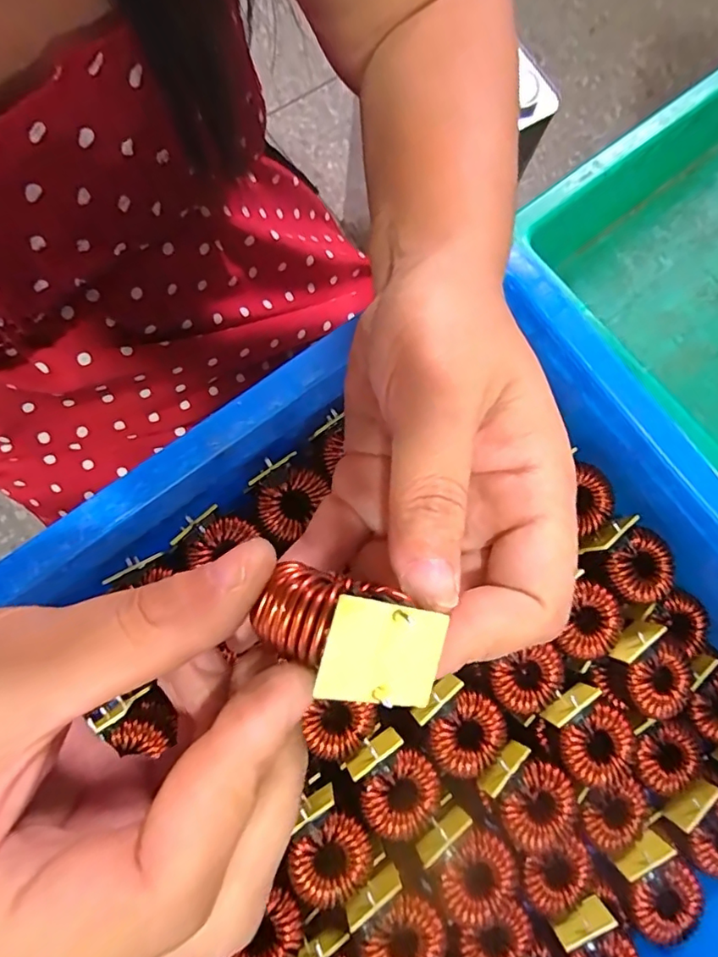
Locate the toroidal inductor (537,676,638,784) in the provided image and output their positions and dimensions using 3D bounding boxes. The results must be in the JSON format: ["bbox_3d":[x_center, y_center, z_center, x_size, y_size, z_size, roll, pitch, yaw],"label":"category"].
[{"bbox_3d":[0.105,0.117,0.247,0.032,0.018,0.043,-36,84,-12],"label":"toroidal inductor"}]

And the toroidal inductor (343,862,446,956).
[{"bbox_3d":[0.014,0.187,0.228,0.033,0.023,0.044,-35,84,-12],"label":"toroidal inductor"}]

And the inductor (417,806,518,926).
[{"bbox_3d":[0.048,0.168,0.235,0.033,0.021,0.038,-31,80,-8],"label":"inductor"}]

